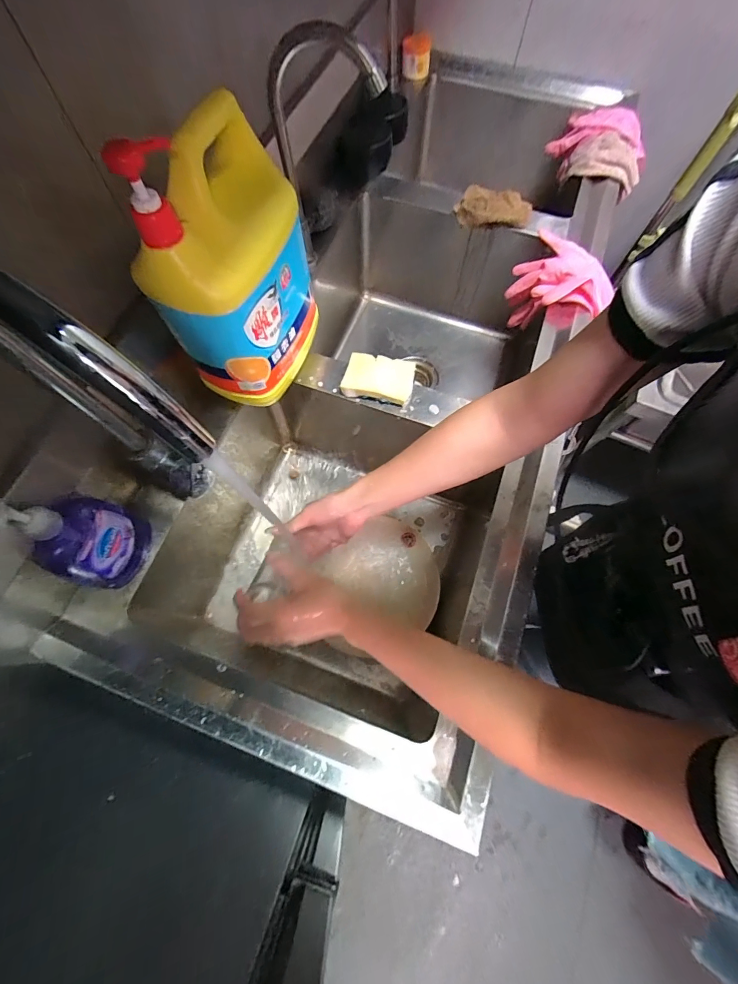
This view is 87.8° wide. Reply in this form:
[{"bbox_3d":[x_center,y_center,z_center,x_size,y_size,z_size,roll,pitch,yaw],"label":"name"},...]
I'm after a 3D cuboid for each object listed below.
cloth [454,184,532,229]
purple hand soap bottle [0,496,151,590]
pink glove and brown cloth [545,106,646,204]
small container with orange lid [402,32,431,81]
[{"bbox_3d":[0.244,-0.557,0.747,0.144,0.029,0.101,2,70,0],"label":"cloth"},{"bbox_3d":[-0.325,0.053,0.436,0.055,0.174,0.096,18,71,5],"label":"purple hand soap bottle"},{"bbox_3d":[0.505,-0.756,0.852,0.204,0.100,0.227,25,72,8],"label":"pink glove and brown cloth"},{"bbox_3d":[0.112,-1.032,0.918,0.069,0.075,0.058,6,70,1],"label":"small container with orange lid"}]

